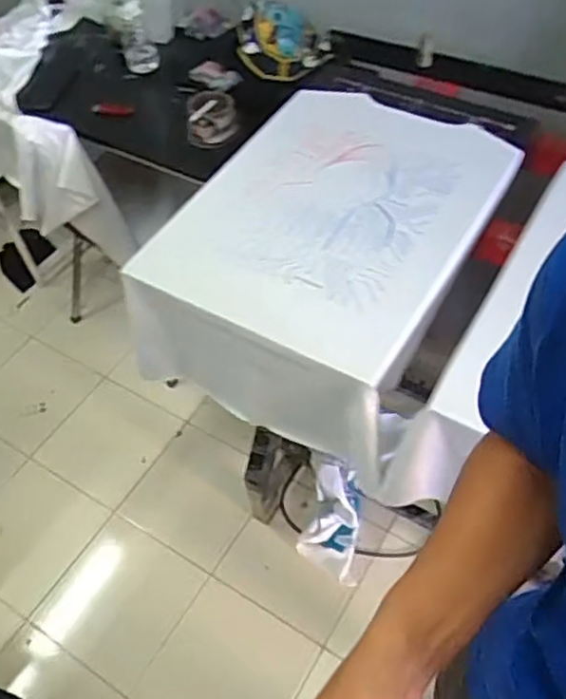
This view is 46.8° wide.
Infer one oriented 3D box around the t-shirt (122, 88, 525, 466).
[{"bbox_3d":[0.077,-0.157,1.039,0.431,0.201,0.555,23,59,21],"label":"t-shirt"}]

